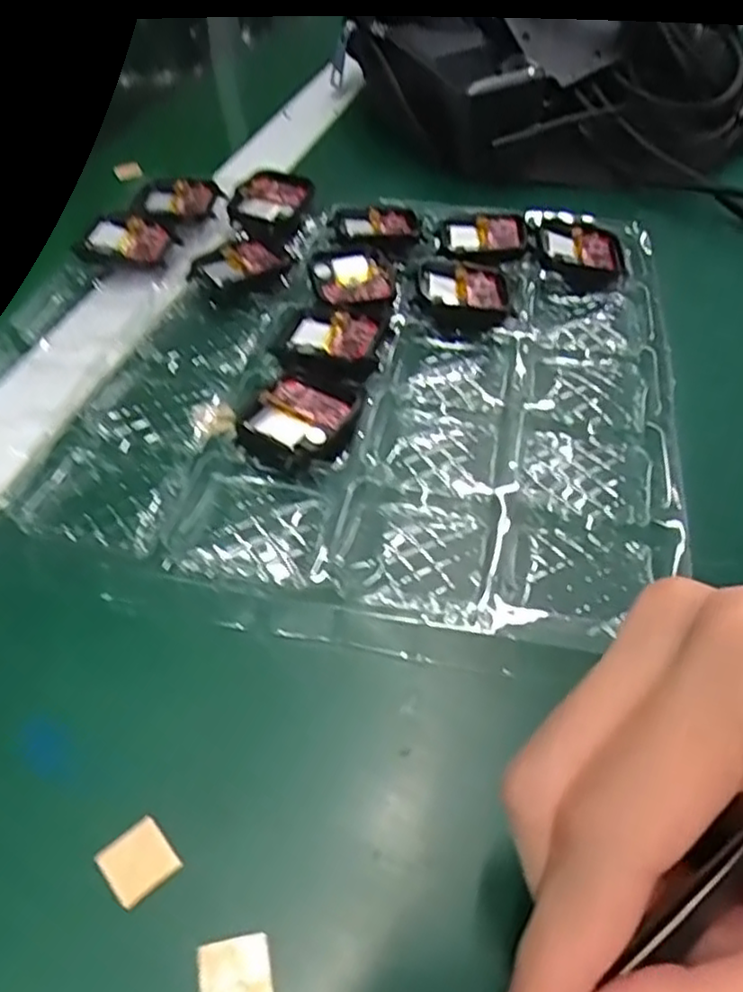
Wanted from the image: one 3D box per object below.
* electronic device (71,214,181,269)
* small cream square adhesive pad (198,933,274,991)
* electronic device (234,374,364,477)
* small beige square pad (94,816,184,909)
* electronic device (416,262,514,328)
[{"bbox_3d":[-0.121,-0.126,0.354,0.044,0.012,0.033,7,48,3],"label":"electronic device"},{"bbox_3d":[-0.030,0.108,0.159,0.016,0.004,0.015,-8,49,-10],"label":"small cream square adhesive pad"},{"bbox_3d":[-0.028,-0.029,0.272,0.036,0.006,0.047,19,50,14],"label":"electronic device"},{"bbox_3d":[-0.058,0.090,0.175,0.015,0.004,0.017,-35,58,-29],"label":"small beige square pad"},{"bbox_3d":[0.043,-0.095,0.331,0.042,0.009,0.042,11,49,7],"label":"electronic device"}]

